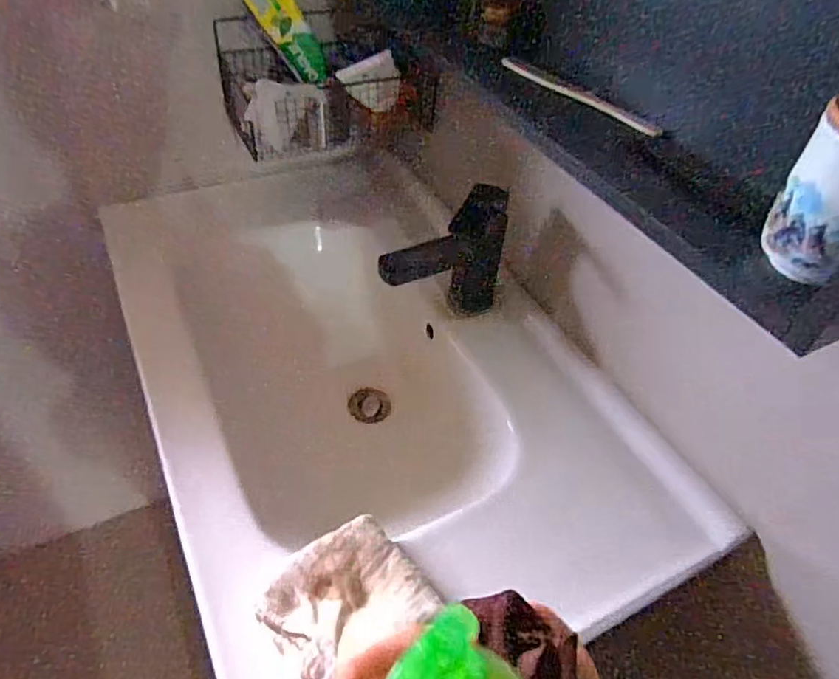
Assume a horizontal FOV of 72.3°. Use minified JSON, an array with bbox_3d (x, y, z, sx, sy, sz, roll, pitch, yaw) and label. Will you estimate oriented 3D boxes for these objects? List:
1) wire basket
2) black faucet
[{"bbox_3d":[-0.131,-0.363,0.820,0.271,0.129,0.172,-16,50,-20],"label":"wire basket"},{"bbox_3d":[0.033,-0.088,0.683,0.158,0.143,0.065,-21,52,-24],"label":"black faucet"}]

